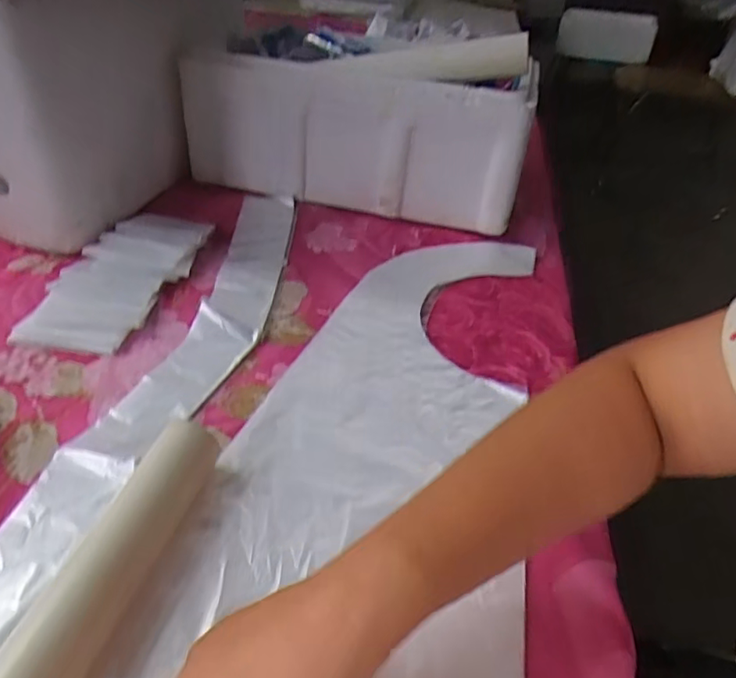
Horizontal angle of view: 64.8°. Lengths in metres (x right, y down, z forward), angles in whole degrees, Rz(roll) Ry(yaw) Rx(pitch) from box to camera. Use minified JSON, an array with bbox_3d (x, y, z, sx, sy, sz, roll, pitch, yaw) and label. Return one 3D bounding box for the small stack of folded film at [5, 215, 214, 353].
[{"bbox_3d":[-0.225,-0.061,0.545,0.095,0.032,0.211,10,38,6],"label":"small stack of folded film"}]

